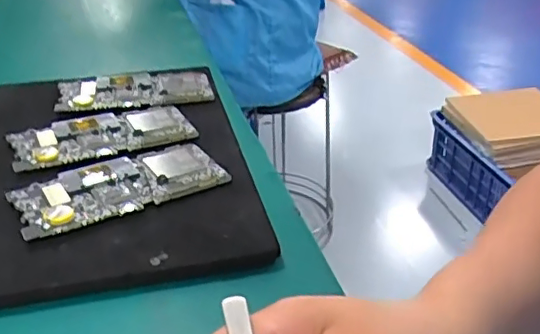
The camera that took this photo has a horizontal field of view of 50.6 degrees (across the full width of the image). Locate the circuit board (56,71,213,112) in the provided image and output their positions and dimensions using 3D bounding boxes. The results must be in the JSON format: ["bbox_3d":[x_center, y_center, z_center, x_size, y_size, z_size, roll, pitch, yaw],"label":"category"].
[{"bbox_3d":[-0.138,-0.081,0.587,0.152,0.010,0.071,-8,31,-7],"label":"circuit board"}]

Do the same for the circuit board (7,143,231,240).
[{"bbox_3d":[-0.114,0.012,0.441,0.153,0.009,0.073,-19,34,-24],"label":"circuit board"}]

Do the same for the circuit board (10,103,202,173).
[{"bbox_3d":[-0.149,-0.031,0.508,0.151,0.006,0.072,-16,33,-20],"label":"circuit board"}]

